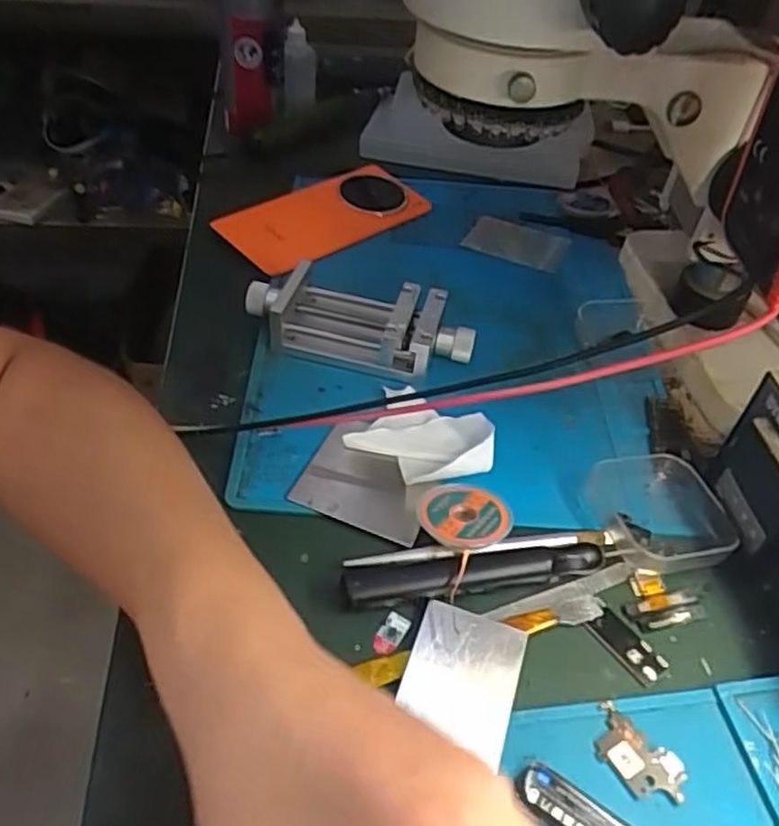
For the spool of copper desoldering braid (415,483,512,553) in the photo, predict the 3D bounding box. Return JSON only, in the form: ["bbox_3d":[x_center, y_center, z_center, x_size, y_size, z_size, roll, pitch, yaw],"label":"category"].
[{"bbox_3d":[0.035,0.050,0.350,0.045,0.012,0.040,35,51,27],"label":"spool of copper desoldering braid"}]

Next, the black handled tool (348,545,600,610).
[{"bbox_3d":[0.040,0.072,0.332,0.121,0.013,0.020,-5,45,-11],"label":"black handled tool"}]

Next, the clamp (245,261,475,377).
[{"bbox_3d":[-0.019,-0.057,0.439,0.138,0.032,0.060,18,46,12],"label":"clamp"}]

